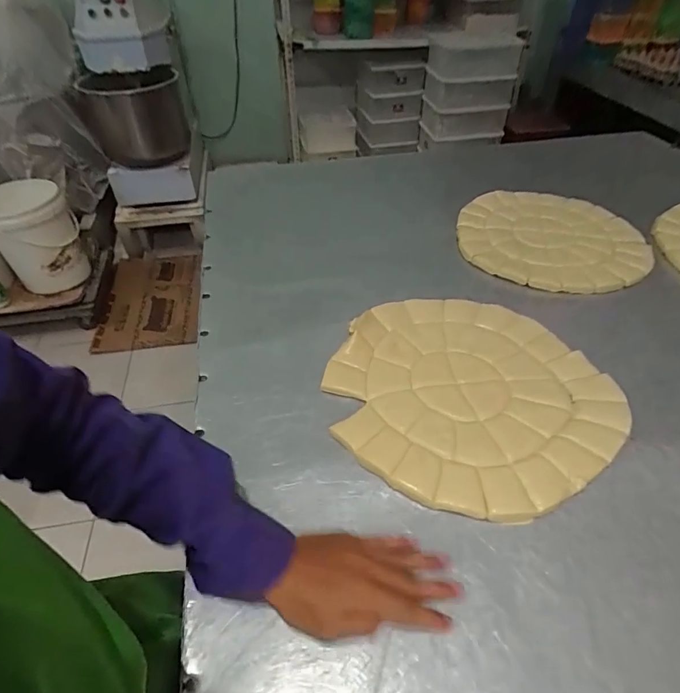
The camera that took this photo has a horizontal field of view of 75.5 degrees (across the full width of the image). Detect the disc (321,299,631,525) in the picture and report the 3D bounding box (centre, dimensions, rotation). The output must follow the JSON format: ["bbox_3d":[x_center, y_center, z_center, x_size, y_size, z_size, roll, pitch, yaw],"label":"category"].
[{"bbox_3d":[0.138,0.049,0.507,0.286,0.017,0.300,-1,46,1],"label":"disc"}]

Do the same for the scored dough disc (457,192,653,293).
[{"bbox_3d":[0.350,-0.188,0.731,0.287,0.007,0.287,2,46,5],"label":"scored dough disc"}]

